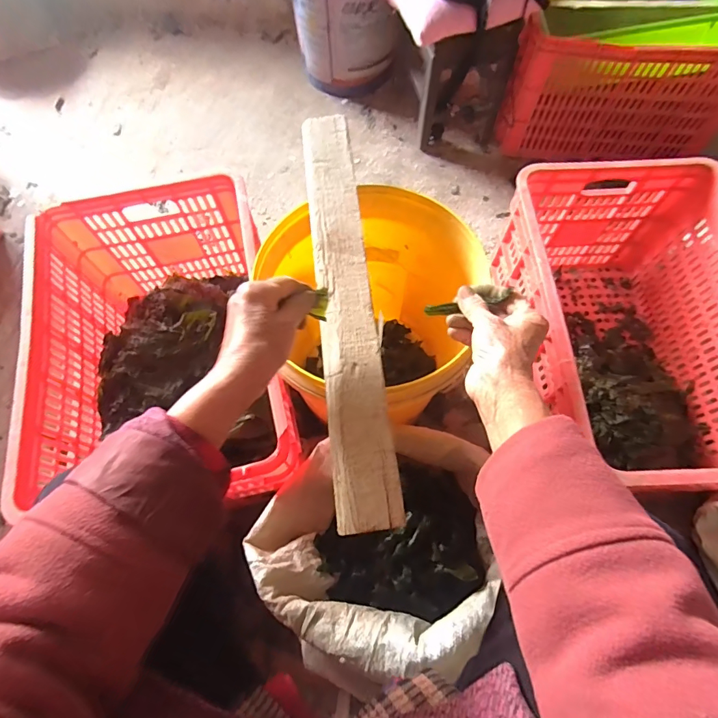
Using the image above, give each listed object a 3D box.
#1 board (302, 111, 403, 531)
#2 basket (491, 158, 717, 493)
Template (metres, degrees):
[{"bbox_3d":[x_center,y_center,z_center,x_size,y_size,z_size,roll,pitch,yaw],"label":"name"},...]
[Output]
[{"bbox_3d":[-0.016,-0.082,0.477,0.058,0.019,0.509,-5,66,-3],"label":"board"},{"bbox_3d":[0.457,-0.041,0.752,0.357,0.290,0.531,-2,66,-1],"label":"basket"}]

